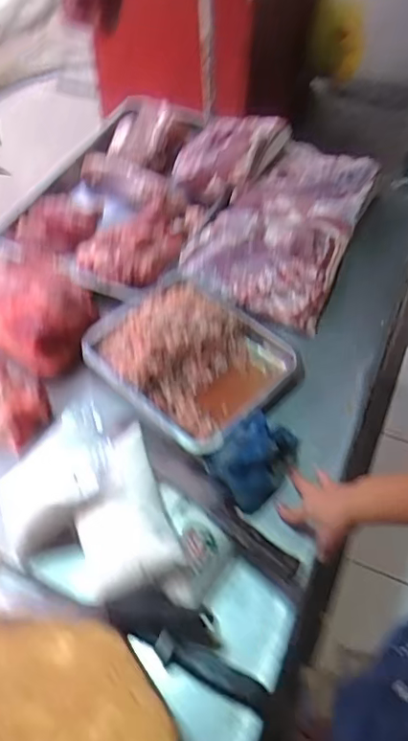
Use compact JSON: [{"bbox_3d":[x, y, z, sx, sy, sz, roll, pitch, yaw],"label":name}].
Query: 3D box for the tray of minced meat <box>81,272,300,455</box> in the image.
[{"bbox_3d":[-0.022,-0.038,0.918,0.315,0.066,0.260,35,61,24],"label":"tray of minced meat"}]

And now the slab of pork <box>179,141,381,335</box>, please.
[{"bbox_3d":[0.160,-0.297,1.122,0.283,0.070,0.474,19,56,15],"label":"slab of pork"}]

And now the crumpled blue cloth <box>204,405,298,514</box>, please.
[{"bbox_3d":[0.081,0.118,0.808,0.146,0.071,0.111,-37,61,-24],"label":"crumpled blue cloth"}]

